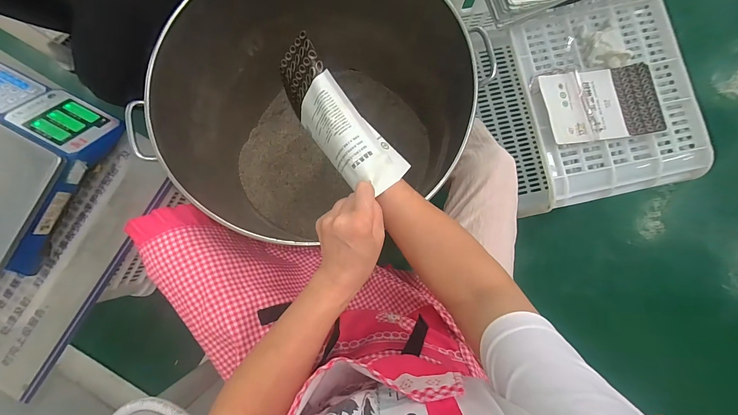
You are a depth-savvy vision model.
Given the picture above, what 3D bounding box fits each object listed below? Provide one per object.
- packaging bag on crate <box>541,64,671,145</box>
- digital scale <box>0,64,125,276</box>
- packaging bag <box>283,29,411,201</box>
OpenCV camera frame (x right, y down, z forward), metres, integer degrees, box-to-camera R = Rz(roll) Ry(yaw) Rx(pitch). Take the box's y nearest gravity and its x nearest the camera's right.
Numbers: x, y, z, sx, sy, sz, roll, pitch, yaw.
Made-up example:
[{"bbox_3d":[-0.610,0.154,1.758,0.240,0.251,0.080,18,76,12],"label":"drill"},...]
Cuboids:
[{"bbox_3d":[0.438,-0.195,0.592,0.218,0.014,0.136,-10,85,-8],"label":"packaging bag on crate"},{"bbox_3d":[-0.680,-0.092,0.588,0.311,0.124,0.329,31,85,3],"label":"digital scale"},{"bbox_3d":[-0.040,-0.106,0.399,0.078,0.048,0.203,-39,91,-4],"label":"packaging bag"}]

